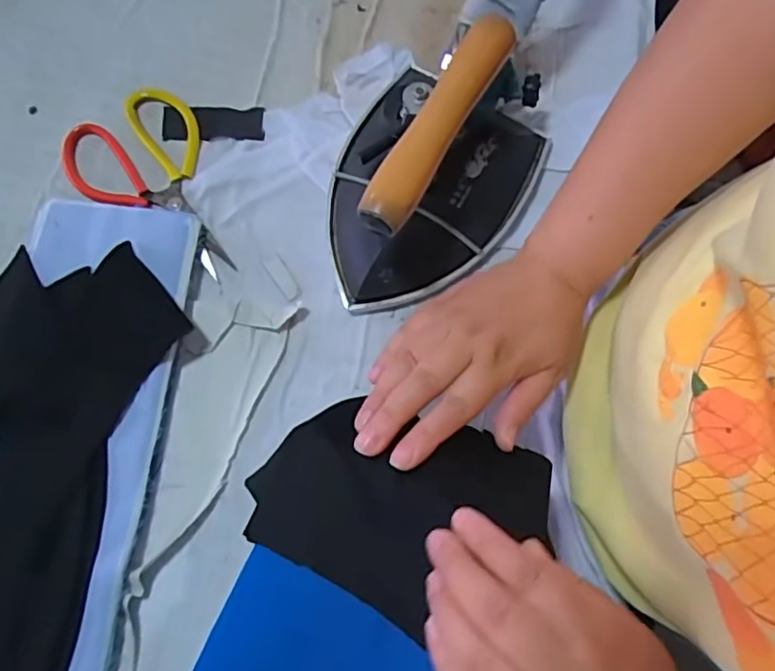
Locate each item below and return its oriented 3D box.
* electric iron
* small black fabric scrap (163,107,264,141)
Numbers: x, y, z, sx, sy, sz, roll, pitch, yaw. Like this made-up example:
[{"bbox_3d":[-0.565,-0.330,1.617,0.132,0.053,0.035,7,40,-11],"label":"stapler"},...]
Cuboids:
[{"bbox_3d":[0.029,-0.124,0.442,0.147,0.116,0.204,26,76,6],"label":"electric iron"},{"bbox_3d":[-0.143,-0.175,0.507,0.082,0.004,0.031,0,75,-1],"label":"small black fabric scrap"}]

